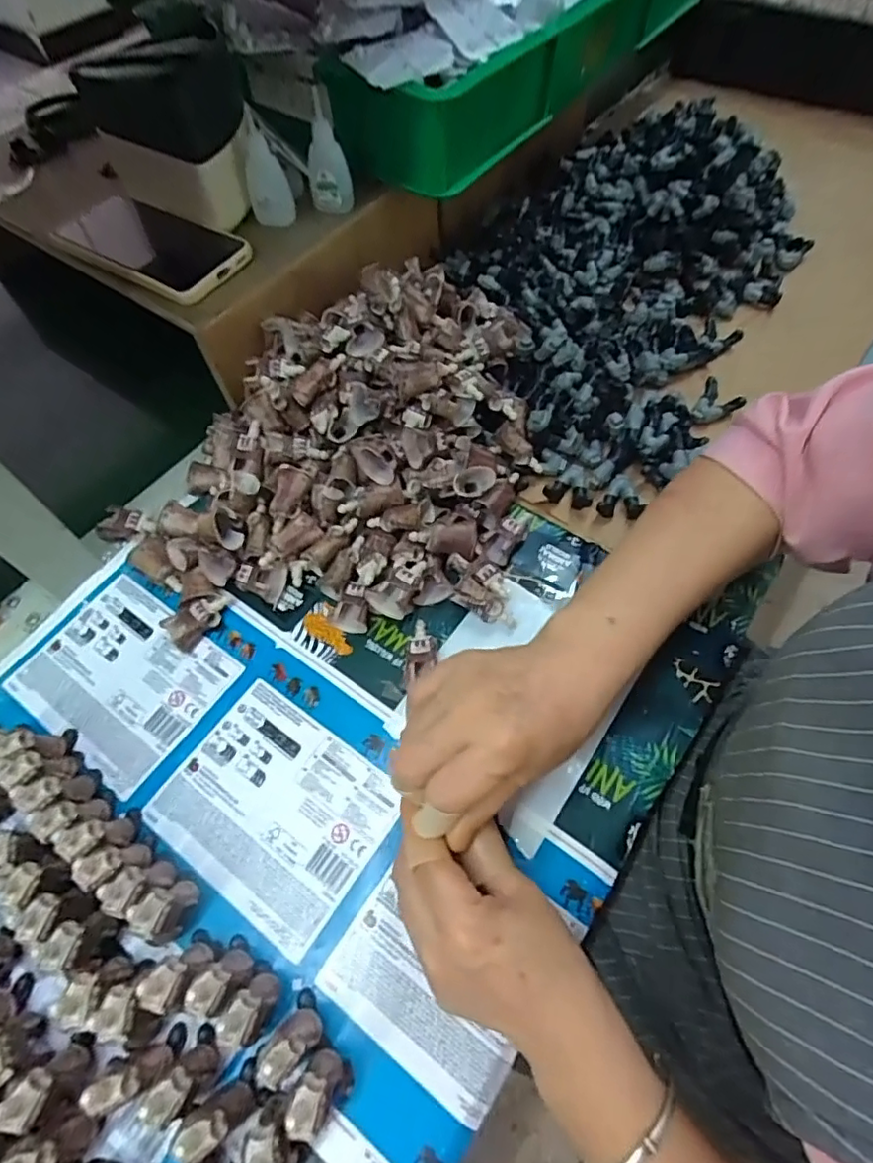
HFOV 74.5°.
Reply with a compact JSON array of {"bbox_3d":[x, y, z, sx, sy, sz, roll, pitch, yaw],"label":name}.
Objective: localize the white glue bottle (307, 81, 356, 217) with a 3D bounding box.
[{"bbox_3d":[-0.093,-0.355,0.482,0.036,0.079,0.025,-9,61,-4],"label":"white glue bottle"}]

